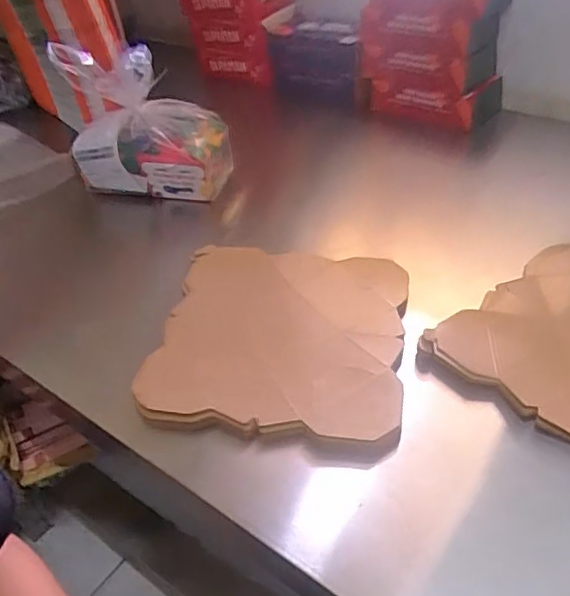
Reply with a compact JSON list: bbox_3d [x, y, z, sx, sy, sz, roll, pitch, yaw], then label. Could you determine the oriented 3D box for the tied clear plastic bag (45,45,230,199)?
[{"bbox_3d":[-0.188,-0.243,0.784,0.201,0.202,0.125,14,44,21],"label":"tied clear plastic bag"}]

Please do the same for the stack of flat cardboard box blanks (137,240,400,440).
[{"bbox_3d":[-0.005,0.028,0.578,0.237,0.030,0.238,4,42,11],"label":"stack of flat cardboard box blanks"}]

